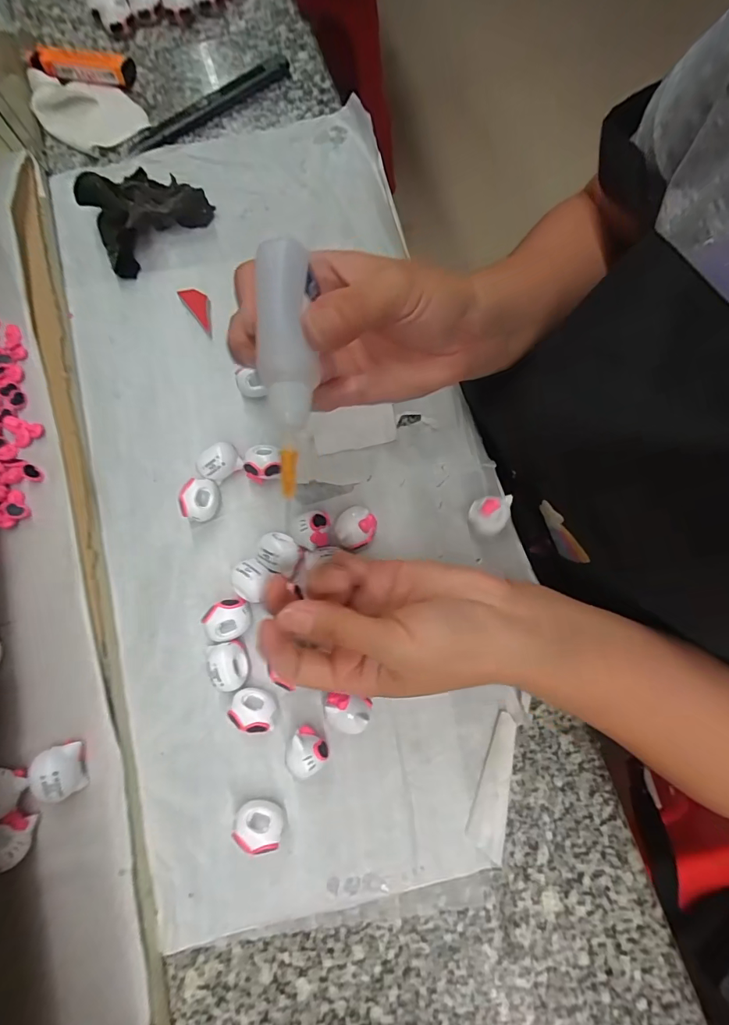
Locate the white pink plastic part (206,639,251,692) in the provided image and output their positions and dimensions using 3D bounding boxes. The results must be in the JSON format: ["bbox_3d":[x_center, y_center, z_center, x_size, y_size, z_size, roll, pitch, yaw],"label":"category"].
[{"bbox_3d":[-0.073,0.083,0.244,0.019,0.022,0.025,-15,77,-4],"label":"white pink plastic part"}]

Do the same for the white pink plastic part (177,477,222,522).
[{"bbox_3d":[-0.098,-0.007,0.266,0.020,0.019,0.024,7,77,1],"label":"white pink plastic part"}]

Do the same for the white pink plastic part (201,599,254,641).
[{"bbox_3d":[-0.076,0.060,0.249,0.026,0.018,0.021,-16,77,-4],"label":"white pink plastic part"}]

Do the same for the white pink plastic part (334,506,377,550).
[{"bbox_3d":[-0.006,0.009,0.261,0.022,0.018,0.024,0,76,0],"label":"white pink plastic part"}]

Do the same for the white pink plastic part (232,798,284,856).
[{"bbox_3d":[-0.053,0.158,0.227,0.024,0.022,0.018,4,77,1],"label":"white pink plastic part"}]

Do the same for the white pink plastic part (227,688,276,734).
[{"bbox_3d":[-0.058,0.105,0.240,0.024,0.022,0.020,14,77,3],"label":"white pink plastic part"}]

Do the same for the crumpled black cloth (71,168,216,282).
[{"bbox_3d":[-0.156,-0.213,0.307,0.079,0.034,0.059,-40,80,-9],"label":"crumpled black cloth"}]

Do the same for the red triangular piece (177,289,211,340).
[{"bbox_3d":[-0.111,-0.139,0.304,0.014,0.006,0.037,-36,79,-8],"label":"red triangular piece"}]

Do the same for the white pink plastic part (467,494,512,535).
[{"bbox_3d":[0.071,0.003,0.260,0.022,0.026,0.021,0,76,0],"label":"white pink plastic part"}]

